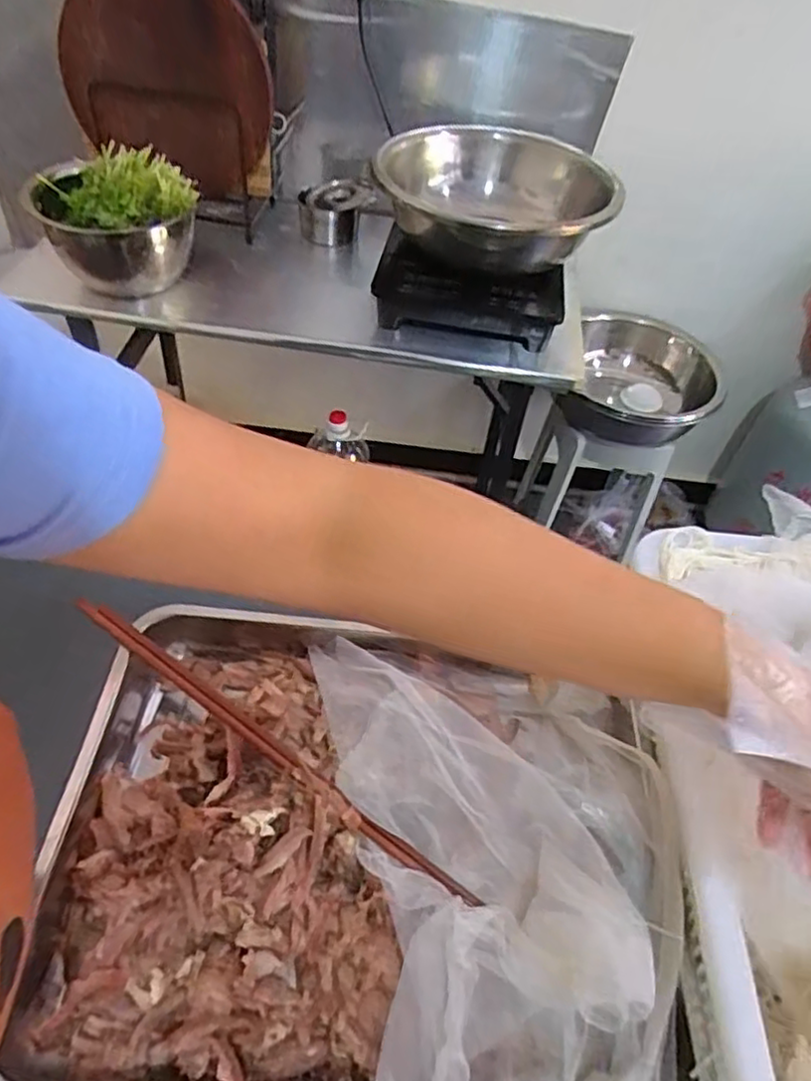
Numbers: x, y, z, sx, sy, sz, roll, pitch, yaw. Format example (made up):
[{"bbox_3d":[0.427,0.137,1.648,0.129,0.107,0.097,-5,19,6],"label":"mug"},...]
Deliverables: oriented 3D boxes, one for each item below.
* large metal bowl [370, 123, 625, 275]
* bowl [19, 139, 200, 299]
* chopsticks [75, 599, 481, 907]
[{"bbox_3d":[0.156,-0.601,1.183,0.410,0.115,0.453,10,49,3],"label":"large metal bowl"},{"bbox_3d":[-0.481,-0.525,1.108,0.215,0.147,0.212,3,49,-3],"label":"bowl"},{"bbox_3d":[-0.113,0.149,0.512,0.385,0.017,0.015,30,53,19],"label":"chopsticks"}]

